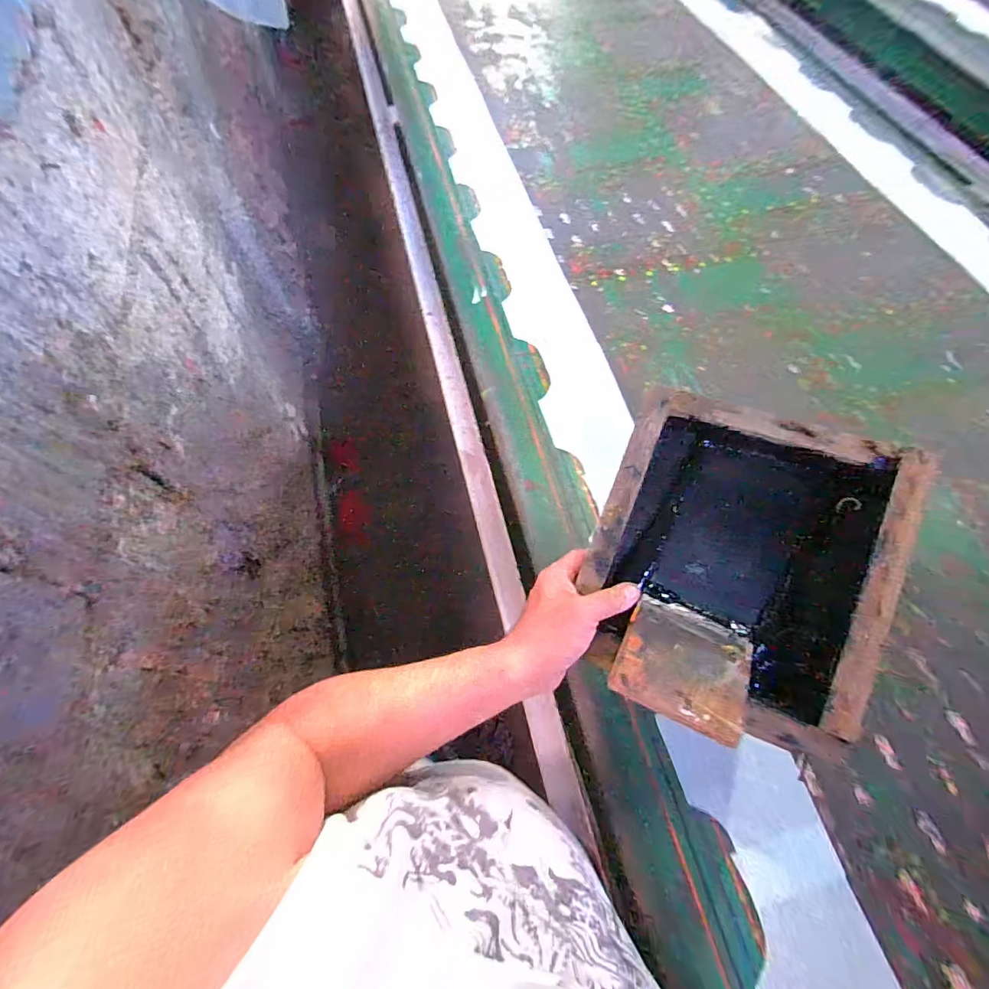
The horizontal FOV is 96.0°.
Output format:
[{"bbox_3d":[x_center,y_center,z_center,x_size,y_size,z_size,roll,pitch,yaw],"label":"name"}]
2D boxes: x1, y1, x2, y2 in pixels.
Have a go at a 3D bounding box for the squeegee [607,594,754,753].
[{"bbox_3d":[0.163,0.144,0.382,0.102,0.007,0.102,23,47,19],"label":"squeegee"}]

